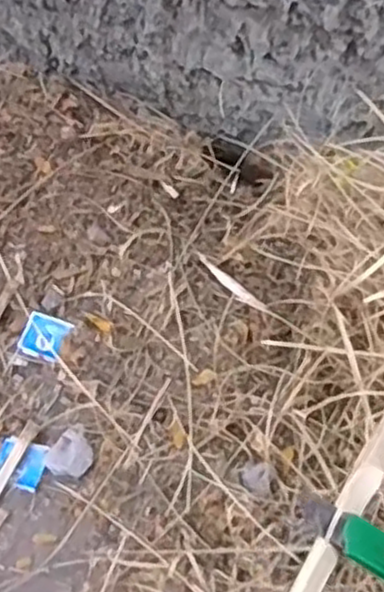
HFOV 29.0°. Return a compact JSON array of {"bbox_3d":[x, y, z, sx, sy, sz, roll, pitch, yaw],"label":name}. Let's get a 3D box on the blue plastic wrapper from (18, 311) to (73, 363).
[{"bbox_3d":[-0.200,0.056,1.013,0.063,0.004,0.060,19,69,9],"label":"blue plastic wrapper"}]

